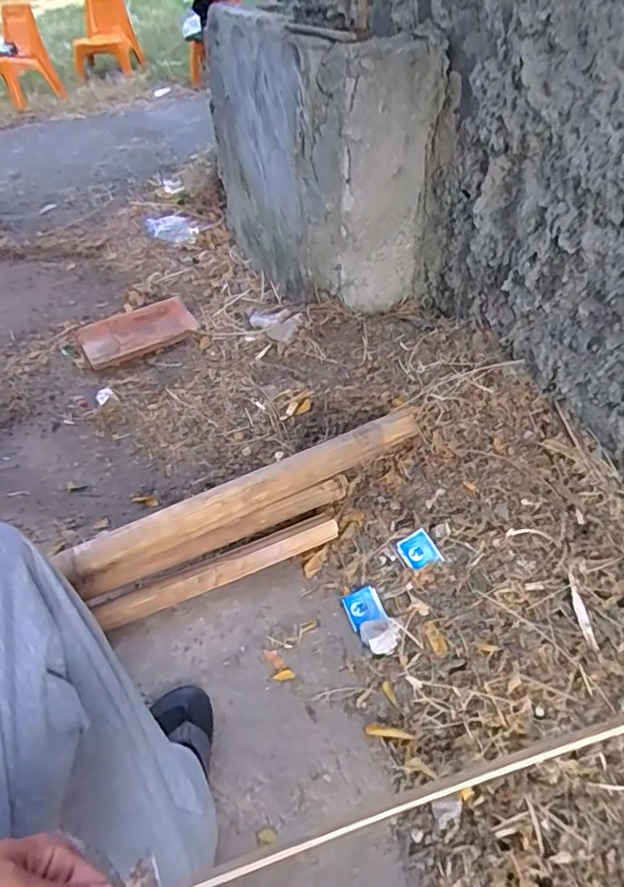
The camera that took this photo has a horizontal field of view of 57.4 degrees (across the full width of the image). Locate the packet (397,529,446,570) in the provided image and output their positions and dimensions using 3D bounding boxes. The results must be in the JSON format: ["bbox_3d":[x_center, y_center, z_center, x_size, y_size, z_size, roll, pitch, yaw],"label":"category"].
[{"bbox_3d":[0.184,0.185,0.981,0.059,0.005,0.062,-27,61,-10],"label":"packet"}]

